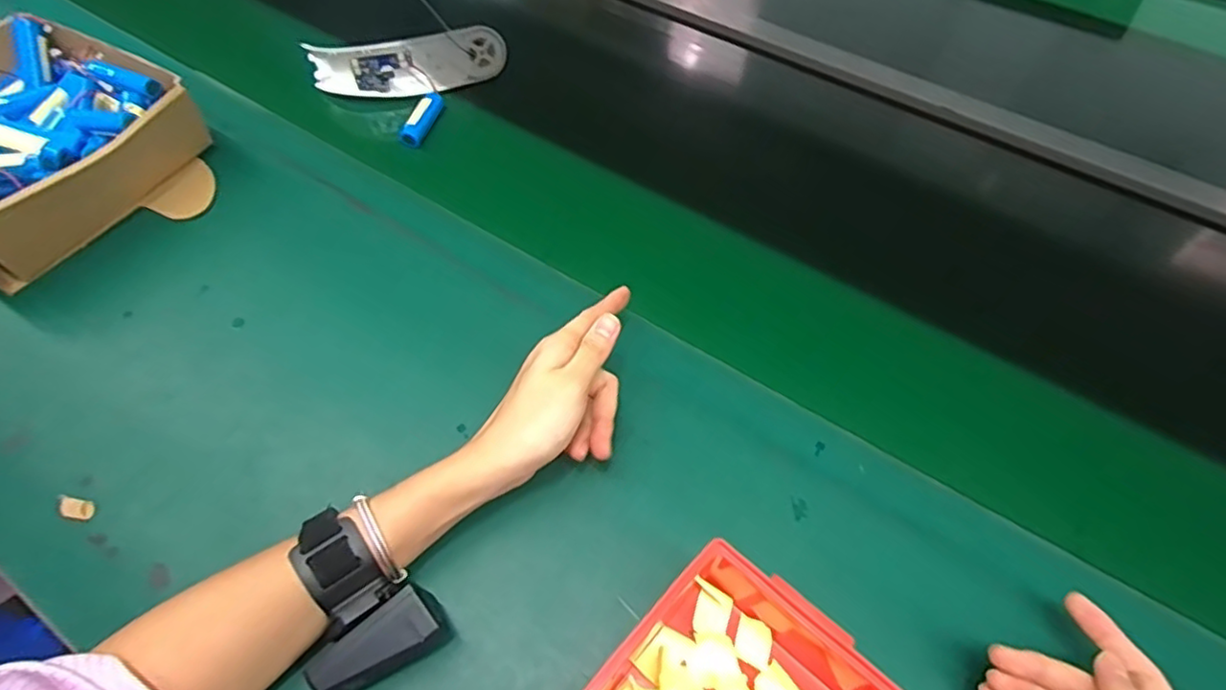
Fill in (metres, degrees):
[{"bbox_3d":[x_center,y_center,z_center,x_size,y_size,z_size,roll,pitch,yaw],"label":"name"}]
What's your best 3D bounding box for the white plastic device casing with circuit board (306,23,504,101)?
[{"bbox_3d":[-0.207,-0.290,0.661,0.194,0.052,0.043,-13,59,-9],"label":"white plastic device casing with circuit board"}]

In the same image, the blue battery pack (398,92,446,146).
[{"bbox_3d":[-0.187,-0.222,0.629,0.018,0.019,0.080,14,58,7],"label":"blue battery pack"}]

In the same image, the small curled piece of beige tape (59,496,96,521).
[{"bbox_3d":[-0.352,0.107,0.420,0.023,0.005,0.013,8,58,3],"label":"small curled piece of beige tape"}]

